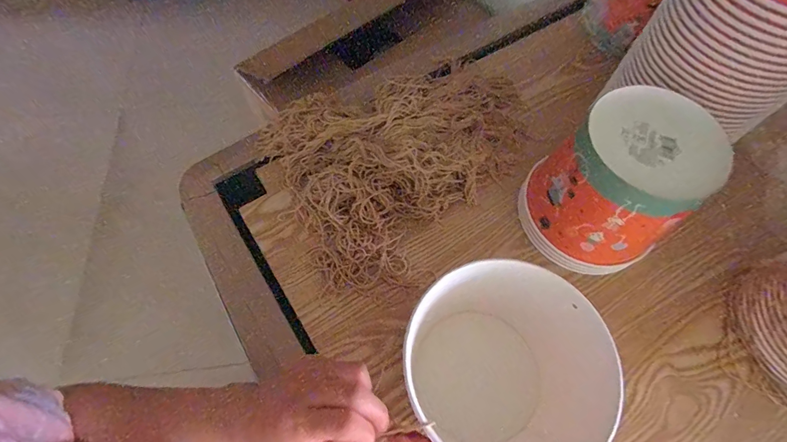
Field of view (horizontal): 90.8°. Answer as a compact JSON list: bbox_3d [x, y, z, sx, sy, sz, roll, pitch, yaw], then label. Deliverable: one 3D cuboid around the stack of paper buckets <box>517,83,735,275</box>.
[{"bbox_3d":[0.234,-0.030,0.423,0.129,0.169,0.147,-27,68,-14],"label":"stack of paper buckets"}]

